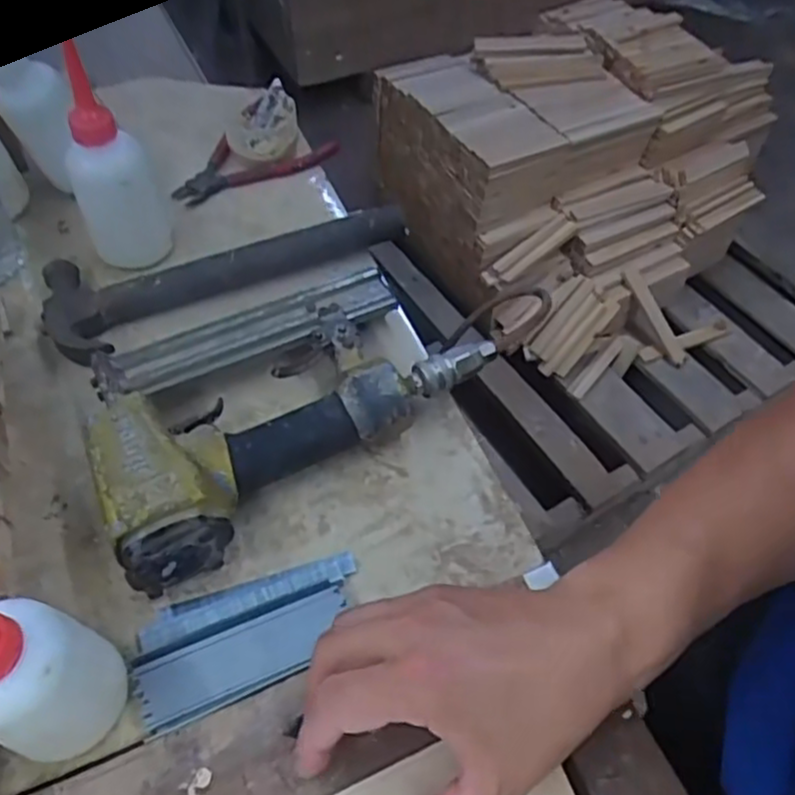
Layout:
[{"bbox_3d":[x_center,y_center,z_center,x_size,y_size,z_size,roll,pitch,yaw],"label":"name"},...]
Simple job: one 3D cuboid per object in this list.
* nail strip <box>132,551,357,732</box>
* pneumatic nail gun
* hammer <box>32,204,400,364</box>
[{"bbox_3d":[-0.081,0.129,0.391,0.124,0.013,0.064,-15,55,-13],"label":"nail strip"},{"bbox_3d":[-0.090,-0.012,0.466,0.258,0.058,0.172,-32,61,-23],"label":"pneumatic nail gun"},{"bbox_3d":[-0.127,-0.108,0.532,0.272,0.026,0.088,-22,57,-18],"label":"hammer"}]

